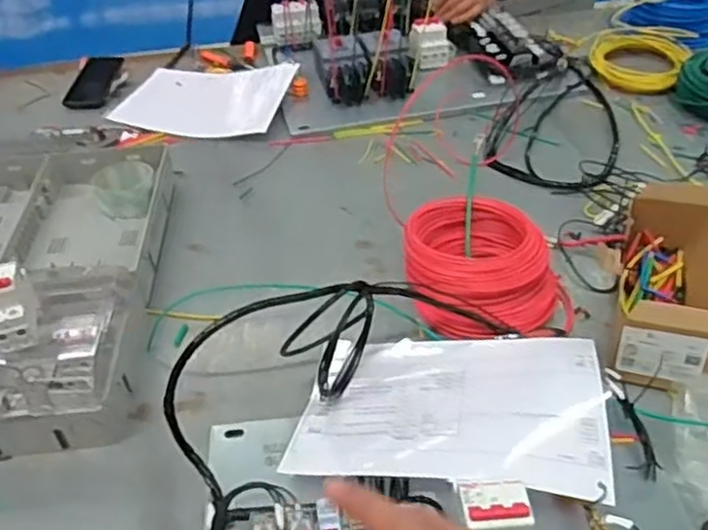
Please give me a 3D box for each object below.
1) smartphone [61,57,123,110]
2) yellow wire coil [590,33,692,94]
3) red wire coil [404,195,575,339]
[{"bbox_3d":[-0.494,-0.348,1.360,0.088,0.008,0.160,-1,51,8],"label":"smartphone"},{"bbox_3d":[0.506,-0.368,1.282,0.164,0.046,0.141,16,44,22],"label":"yellow wire coil"},{"bbox_3d":[0.154,-0.004,0.865,0.180,0.068,0.198,-2,40,2],"label":"red wire coil"}]

